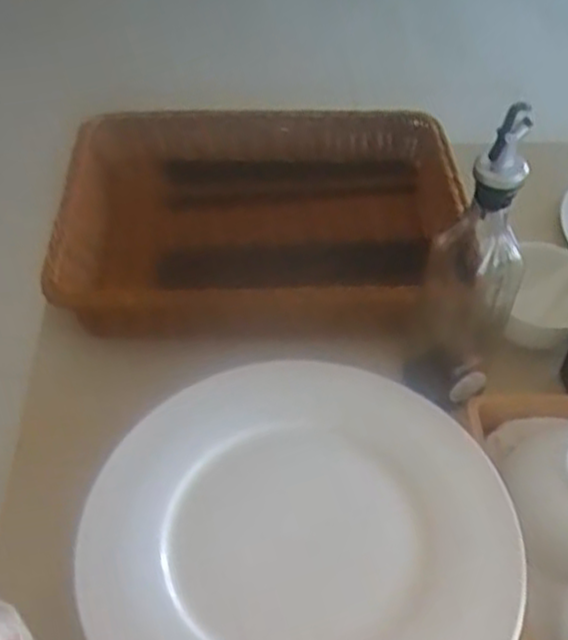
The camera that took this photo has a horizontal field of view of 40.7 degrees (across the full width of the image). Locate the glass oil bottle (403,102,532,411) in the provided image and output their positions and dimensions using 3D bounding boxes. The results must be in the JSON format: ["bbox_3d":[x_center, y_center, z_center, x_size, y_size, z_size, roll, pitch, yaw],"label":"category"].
[{"bbox_3d":[0.136,-0.035,0.553,0.060,0.229,0.052,33,55,26],"label":"glass oil bottle"}]

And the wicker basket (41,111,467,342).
[{"bbox_3d":[-0.024,-0.099,0.771,0.370,0.092,0.290,-2,47,-3],"label":"wicker basket"}]

